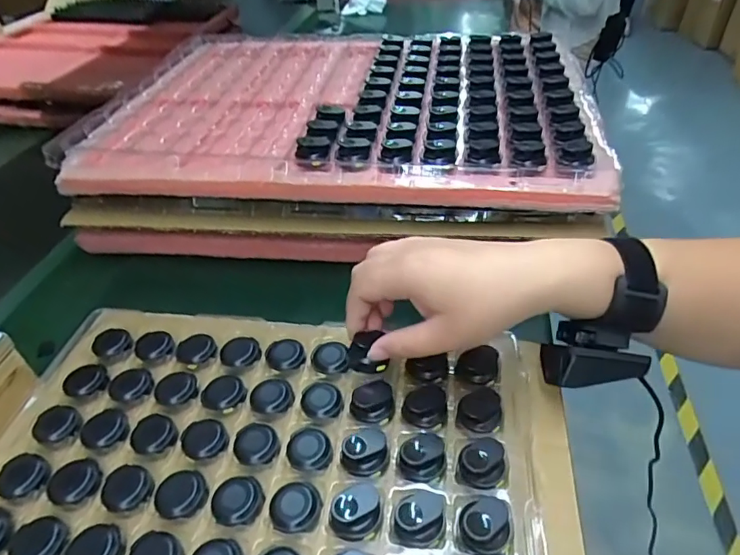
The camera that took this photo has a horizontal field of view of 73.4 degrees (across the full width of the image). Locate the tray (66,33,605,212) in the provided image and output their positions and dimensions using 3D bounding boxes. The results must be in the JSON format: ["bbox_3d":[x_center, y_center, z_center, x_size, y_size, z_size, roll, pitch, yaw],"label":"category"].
[{"bbox_3d":[-0.024,-0.207,0.552,0.479,0.041,0.384,2,41,6],"label":"tray"}]

